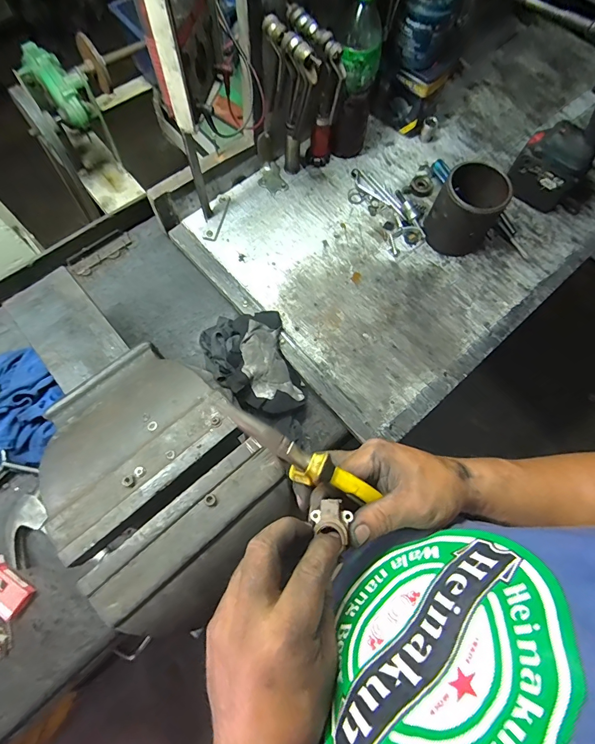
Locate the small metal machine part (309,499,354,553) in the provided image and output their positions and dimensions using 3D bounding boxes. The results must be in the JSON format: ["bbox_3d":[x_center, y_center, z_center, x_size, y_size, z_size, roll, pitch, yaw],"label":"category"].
[{"bbox_3d":[0.027,0.115,0.296,0.032,0.017,0.029,23,73,7],"label":"small metal machine part"}]

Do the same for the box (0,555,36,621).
[{"bbox_3d":[-0.425,0.311,0.544,0.084,0.024,0.051,31,72,8],"label":"box"}]

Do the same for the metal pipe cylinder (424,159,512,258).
[{"bbox_3d":[0.317,-0.302,0.699,0.112,0.123,0.126,37,73,10],"label":"metal pipe cylinder"}]

